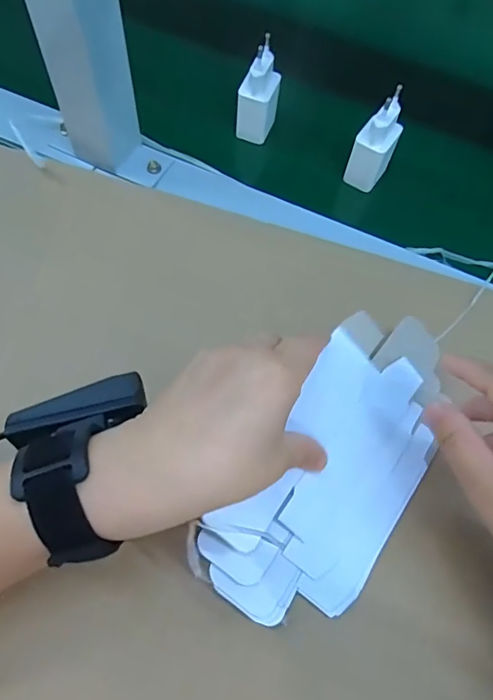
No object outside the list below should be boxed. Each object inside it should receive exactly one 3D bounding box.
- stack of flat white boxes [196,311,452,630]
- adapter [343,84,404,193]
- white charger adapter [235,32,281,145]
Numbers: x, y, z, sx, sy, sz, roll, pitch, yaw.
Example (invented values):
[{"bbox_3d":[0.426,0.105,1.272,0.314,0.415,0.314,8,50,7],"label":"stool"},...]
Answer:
[{"bbox_3d":[0.059,0.065,0.290,0.089,0.034,0.191,32,75,10],"label":"stack of flat white boxes"},{"bbox_3d":[0.107,-0.169,0.403,0.031,0.071,0.037,27,68,5],"label":"adapter"},{"bbox_3d":[0.011,-0.220,0.420,0.028,0.071,0.044,21,67,3],"label":"white charger adapter"}]

